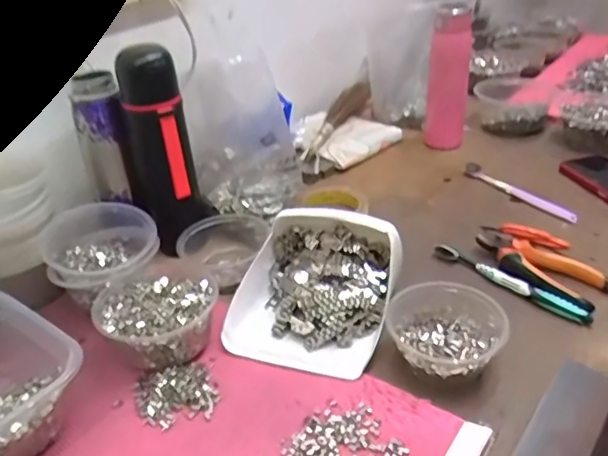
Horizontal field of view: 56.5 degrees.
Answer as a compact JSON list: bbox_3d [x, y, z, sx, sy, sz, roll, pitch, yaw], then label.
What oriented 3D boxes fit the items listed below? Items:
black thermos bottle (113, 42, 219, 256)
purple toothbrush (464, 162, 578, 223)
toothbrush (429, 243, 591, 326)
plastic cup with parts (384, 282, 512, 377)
[{"bbox_3d":[-0.164,-0.094,0.665,0.082,0.223,0.086,-16,33,-18],"label":"black thermos bottle"},{"bbox_3d":[0.298,-0.053,0.792,0.011,0.014,0.183,-22,36,-26],"label":"purple toothbrush"},{"bbox_3d":[0.222,0.056,0.622,0.012,0.015,0.184,-28,38,-33],"label":"toothbrush"},{"bbox_3d":[0.132,0.098,0.529,0.107,0.046,0.101,-3,31,2],"label":"plastic cup with parts"}]

